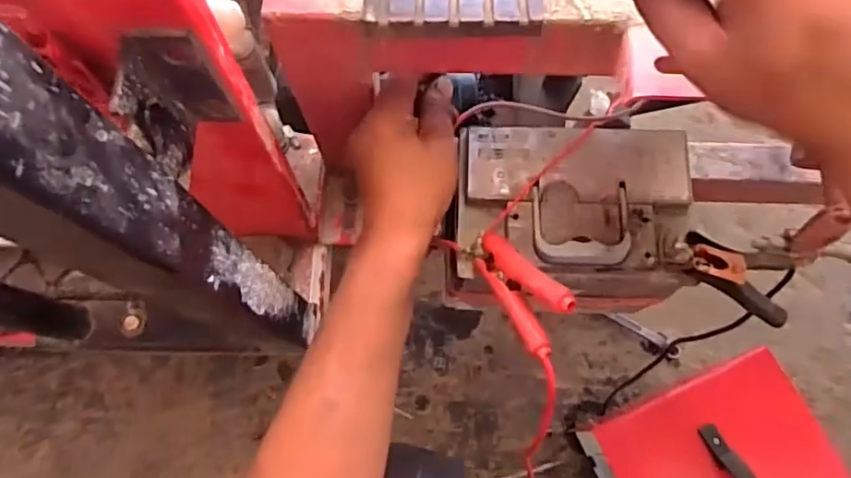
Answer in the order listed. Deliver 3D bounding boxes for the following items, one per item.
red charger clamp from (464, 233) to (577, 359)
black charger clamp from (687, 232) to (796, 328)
[{"bbox_3d":[0.063,0.034,0.426,0.017,0.049,0.094,4,27,-37],"label":"red charger clamp"},{"bbox_3d":[0.232,0.029,0.460,0.083,0.028,0.047,13,74,3],"label":"black charger clamp"}]

